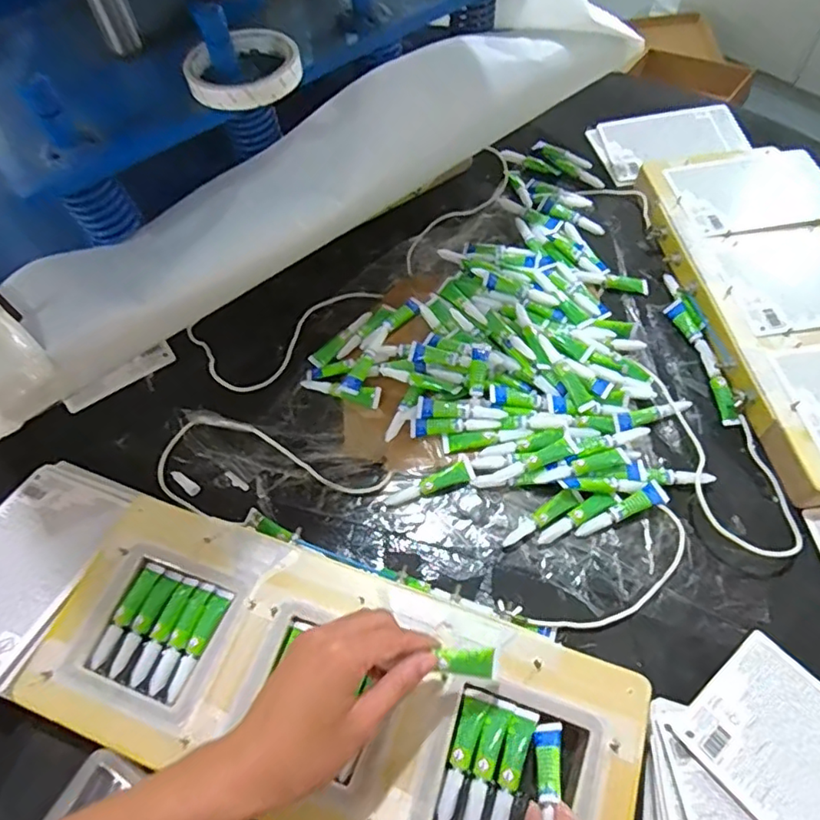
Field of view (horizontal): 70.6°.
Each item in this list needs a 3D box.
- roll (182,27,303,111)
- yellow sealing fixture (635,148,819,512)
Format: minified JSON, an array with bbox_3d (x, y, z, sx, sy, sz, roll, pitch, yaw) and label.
[{"bbox_3d":[-0.135,-0.276,0.465,0.088,0.020,0.101,-22,59,-10],"label":"roll"},{"bbox_3d":[0.389,-0.116,0.583,0.209,0.041,0.422,-8,58,-2],"label":"yellow sealing fixture"}]

